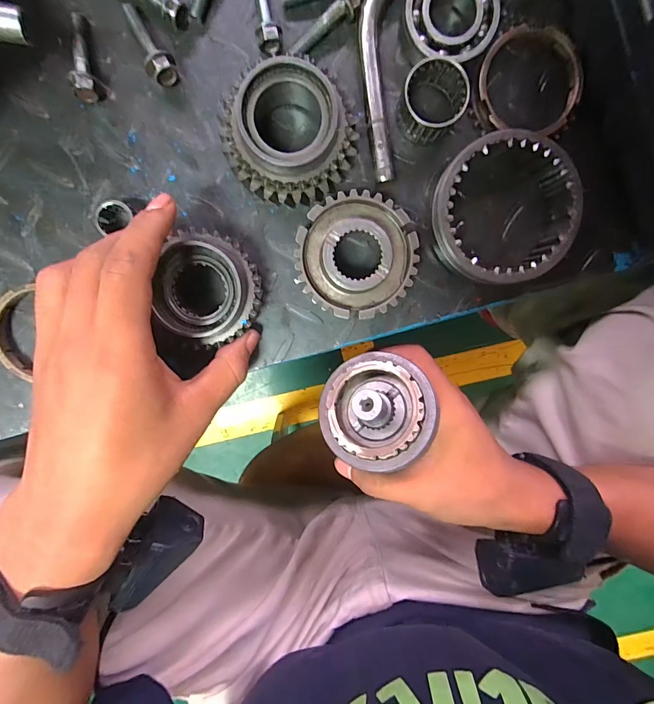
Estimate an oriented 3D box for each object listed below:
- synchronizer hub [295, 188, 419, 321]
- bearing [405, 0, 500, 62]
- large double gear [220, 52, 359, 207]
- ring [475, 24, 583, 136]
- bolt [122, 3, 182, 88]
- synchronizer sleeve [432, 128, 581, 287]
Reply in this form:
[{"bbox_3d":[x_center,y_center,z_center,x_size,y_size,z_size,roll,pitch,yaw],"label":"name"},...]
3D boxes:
[{"bbox_3d":[0.017,-0.055,0.218,0.068,0.025,0.067,0,97,-3],"label":"synchronizer hub"},{"bbox_3d":[0.067,-0.185,0.207,0.049,0.016,0.044,5,97,-4],"label":"bearing"},{"bbox_3d":[-0.019,-0.117,0.205,0.065,0.033,0.067,0,97,-3],"label":"large double gear"},{"bbox_3d":[0.114,-0.151,0.215,0.058,0.013,0.057,0,97,-3],"label":"ring"},{"bbox_3d":[-0.097,-0.167,0.204,0.015,0.016,0.043,-30,98,1],"label":"bolt"},{"bbox_3d":[0.099,-0.080,0.218,0.081,0.025,0.080,-12,98,-2],"label":"synchronizer sleeve"}]

